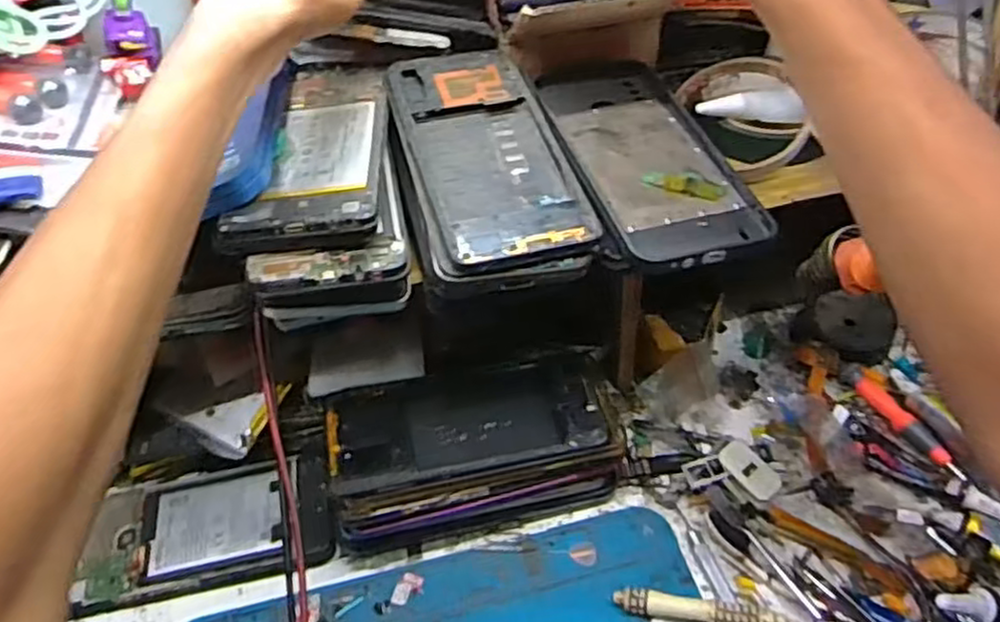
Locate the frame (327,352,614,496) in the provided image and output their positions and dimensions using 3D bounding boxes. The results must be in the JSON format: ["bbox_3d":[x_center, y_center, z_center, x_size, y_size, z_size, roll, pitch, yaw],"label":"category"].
[{"bbox_3d":[-0.019,0.061,0.418,0.154,0.010,0.069,-10,47,-4],"label":"frame"}]

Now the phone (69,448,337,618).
[{"bbox_3d":[-0.177,0.132,0.450,0.146,0.015,0.077,-10,47,-4],"label":"phone"}]

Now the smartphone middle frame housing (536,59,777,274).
[{"bbox_3d":[0.077,-0.088,0.404,0.080,0.015,0.180,-15,47,-8],"label":"smartphone middle frame housing"}]

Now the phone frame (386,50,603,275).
[{"bbox_3d":[-0.006,-0.084,0.377,0.078,0.008,0.155,-12,55,-13],"label":"phone frame"}]

